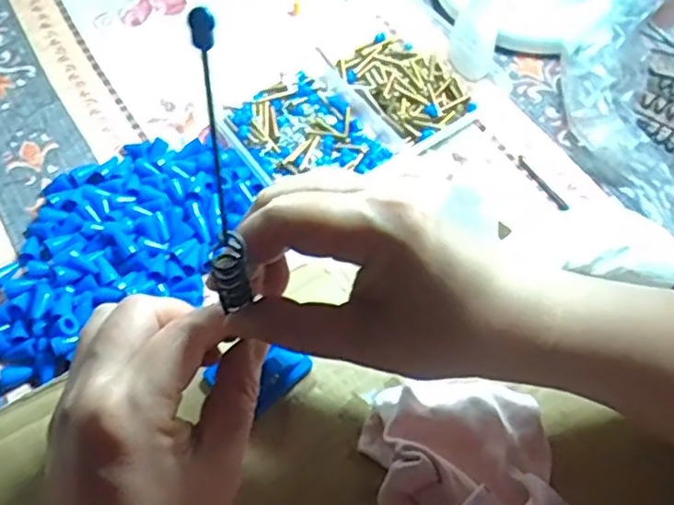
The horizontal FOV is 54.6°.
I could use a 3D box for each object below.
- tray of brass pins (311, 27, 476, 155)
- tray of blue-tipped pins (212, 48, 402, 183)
[{"bbox_3d":[0.046,-0.110,0.423,0.074,0.016,0.094,-31,64,-20],"label":"tray of brass pins"},{"bbox_3d":[-0.019,-0.072,0.395,0.086,0.017,0.091,-28,63,-18],"label":"tray of blue-tipped pins"}]

